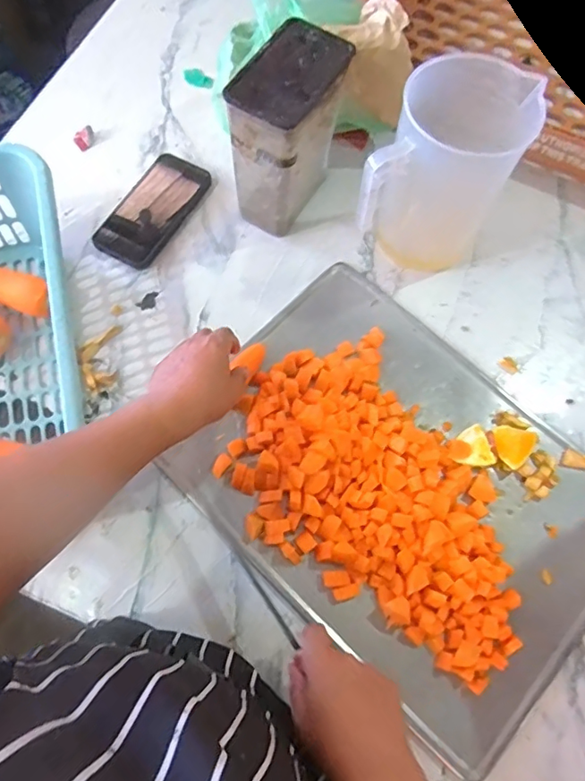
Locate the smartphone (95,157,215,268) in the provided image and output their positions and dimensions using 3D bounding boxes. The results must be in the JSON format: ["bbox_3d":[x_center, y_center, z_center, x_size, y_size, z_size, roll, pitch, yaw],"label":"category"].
[{"bbox_3d":[-0.181,-0.237,0.680,0.083,0.011,0.172,28,70,10],"label":"smartphone"}]

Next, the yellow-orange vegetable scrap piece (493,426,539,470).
[{"bbox_3d":[0.241,0.057,0.569,0.044,0.007,0.044,40,72,14],"label":"yellow-orange vegetable scrap piece"}]

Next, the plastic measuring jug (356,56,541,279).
[{"bbox_3d":[0.161,-0.228,0.576,0.130,0.216,0.142,1,70,-1],"label":"plastic measuring jug"}]

